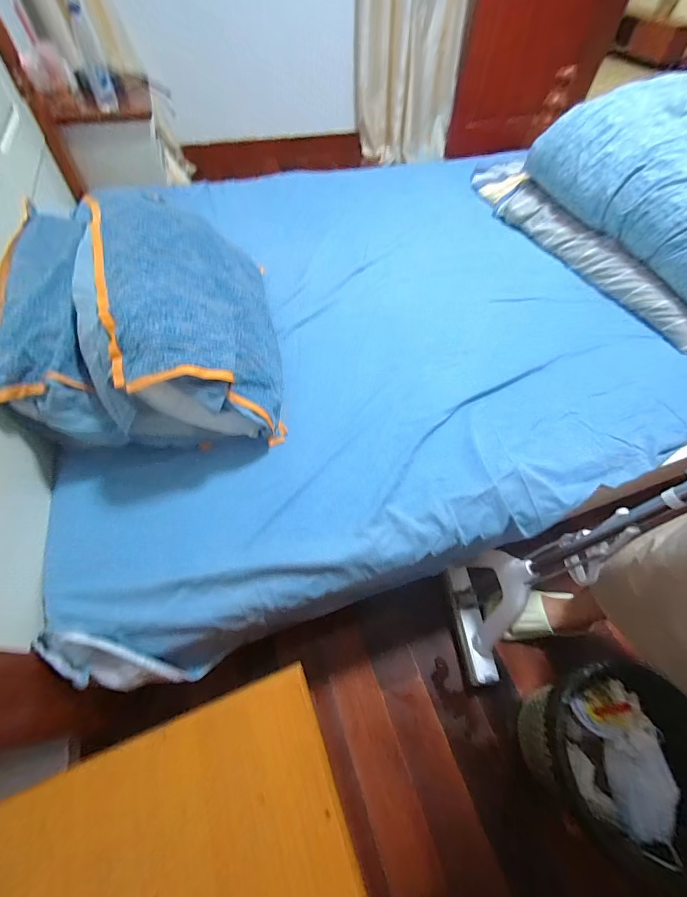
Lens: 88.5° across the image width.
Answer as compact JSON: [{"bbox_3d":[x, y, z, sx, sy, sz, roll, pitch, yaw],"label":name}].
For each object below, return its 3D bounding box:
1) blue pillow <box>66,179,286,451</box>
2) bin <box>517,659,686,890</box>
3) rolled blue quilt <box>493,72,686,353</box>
[{"bbox_3d":[-0.311,-0.267,0.721,0.314,0.243,0.530,-9,58,-8],"label":"blue pillow"},{"bbox_3d":[0.458,0.549,0.662,0.236,0.254,0.229,-24,62,-19],"label":"bin"},{"bbox_3d":[0.935,-0.698,1.014,0.486,0.312,0.880,-19,60,-14],"label":"rolled blue quilt"}]

